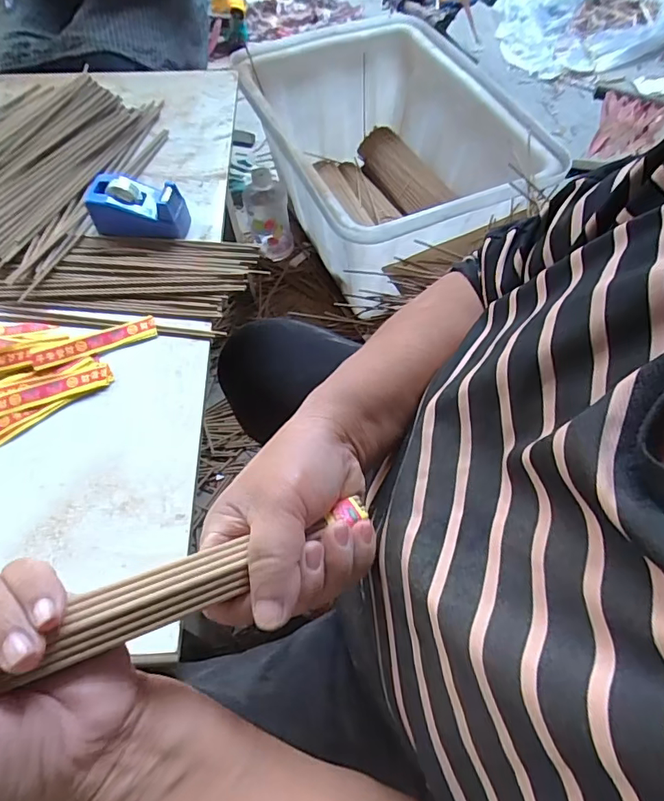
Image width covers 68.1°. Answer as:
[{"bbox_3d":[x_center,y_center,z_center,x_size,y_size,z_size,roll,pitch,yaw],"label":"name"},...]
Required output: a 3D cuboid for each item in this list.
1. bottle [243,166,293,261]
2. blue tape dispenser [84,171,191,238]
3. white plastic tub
[{"bbox_3d":[-0.143,-0.415,1.094,0.095,0.196,0.090,-19,34,-9],"label":"bottle"},{"bbox_3d":[-0.218,-0.219,0.552,0.111,0.045,0.053,9,62,5],"label":"blue tape dispenser"},{"bbox_3d":[0.122,-0.476,1.013,0.463,0.283,0.643,-19,63,-10],"label":"white plastic tub"}]

